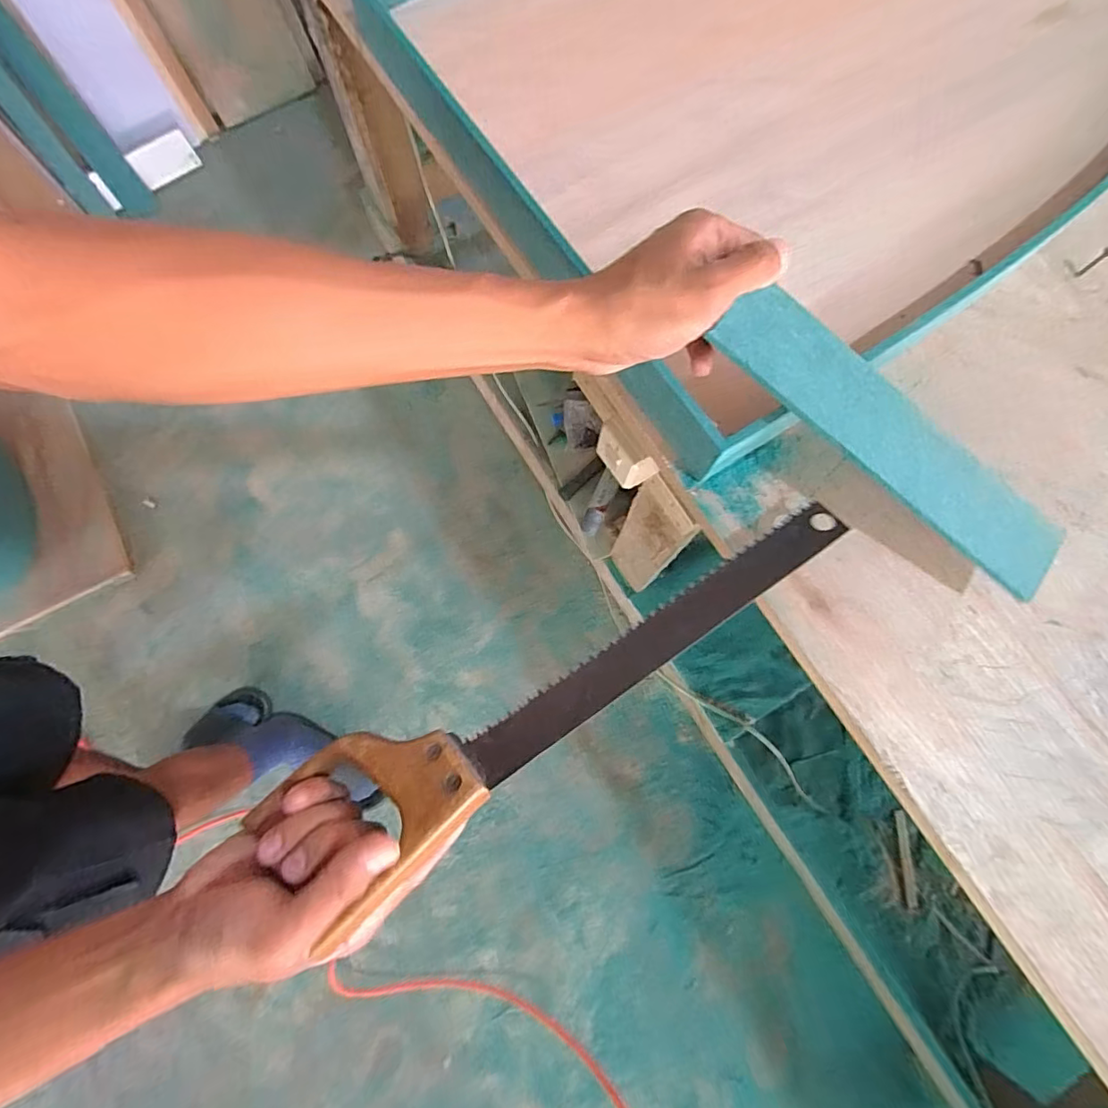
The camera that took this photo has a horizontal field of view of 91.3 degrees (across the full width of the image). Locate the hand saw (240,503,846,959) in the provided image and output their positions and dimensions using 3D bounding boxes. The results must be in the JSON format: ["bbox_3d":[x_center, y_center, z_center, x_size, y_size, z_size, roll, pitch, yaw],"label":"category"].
[{"bbox_3d":[0.014,0.073,0.312,0.365,0.026,0.082,-31,78,-7],"label":"hand saw"}]

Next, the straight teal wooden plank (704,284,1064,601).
[{"bbox_3d":[0.197,-0.064,0.312,0.237,0.007,0.053,36,78,-6],"label":"straight teal wooden plank"}]

